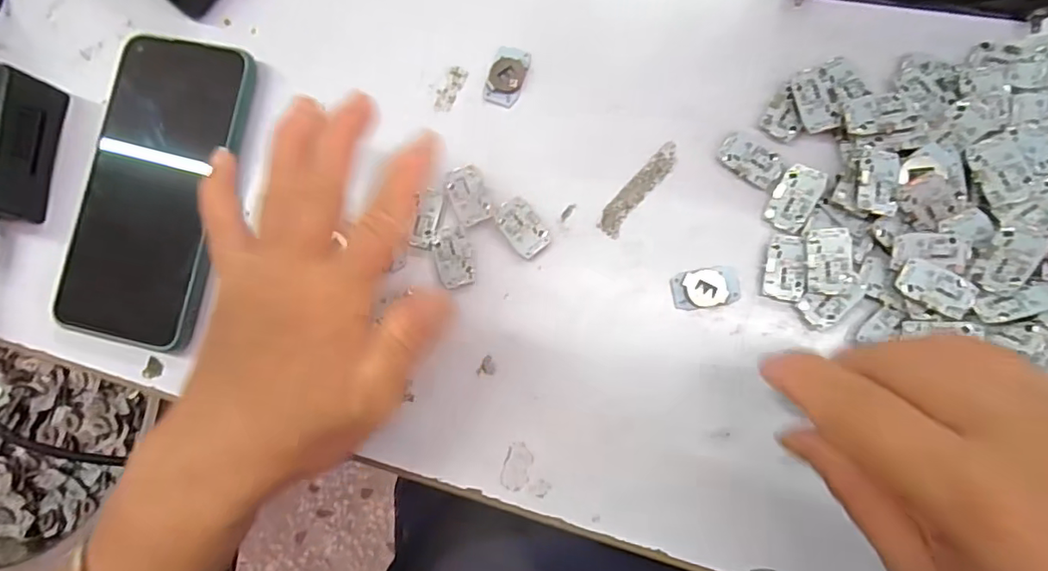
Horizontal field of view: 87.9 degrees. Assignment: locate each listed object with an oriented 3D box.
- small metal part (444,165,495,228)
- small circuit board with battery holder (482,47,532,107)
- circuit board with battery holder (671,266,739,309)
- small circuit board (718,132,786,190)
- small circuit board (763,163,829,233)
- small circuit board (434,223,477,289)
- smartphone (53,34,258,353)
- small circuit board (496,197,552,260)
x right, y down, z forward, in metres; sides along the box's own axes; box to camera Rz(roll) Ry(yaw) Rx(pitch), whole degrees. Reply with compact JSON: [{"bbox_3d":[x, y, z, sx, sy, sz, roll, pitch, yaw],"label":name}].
[{"bbox_3d":[-0.028,-0.046,0.272,0.018,0.004,0.030,-18,81,4],"label":"small metal part"},{"bbox_3d":[-0.009,-0.108,0.280,0.018,0.007,0.031,19,86,9],"label":"small circuit board with battery holder"},{"bbox_3d":[0.086,0.001,0.256,0.031,0.006,0.019,-7,82,6],"label":"circuit board with battery holder"},{"bbox_3d":[0.108,-0.059,0.259,0.030,0.004,0.017,35,88,9],"label":"small circuit board"},{"bbox_3d":[0.126,-0.041,0.253,0.019,0.004,0.030,30,103,22],"label":"small circuit board"},{"bbox_3d":[-0.034,-0.014,0.270,0.018,0.004,0.030,-14,82,5],"label":"small circuit board"},{"bbox_3d":[-0.194,-0.050,0.288,0.080,0.014,0.161,12,85,8],"label":"smartphone"},{"bbox_3d":[0.000,-0.029,0.270,0.019,0.005,0.030,-36,81,1],"label":"small circuit board"}]

